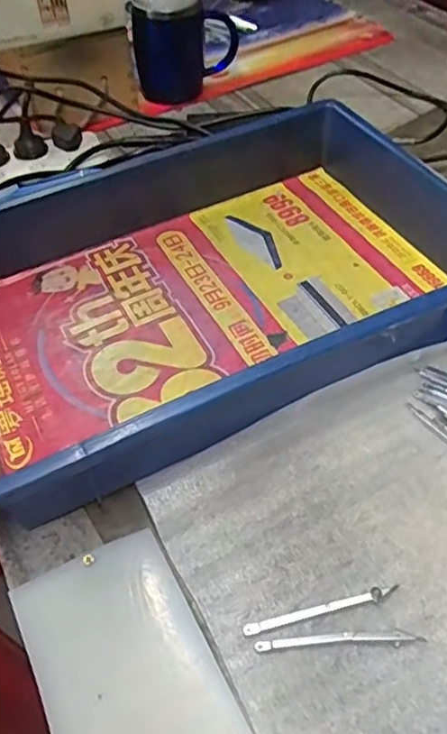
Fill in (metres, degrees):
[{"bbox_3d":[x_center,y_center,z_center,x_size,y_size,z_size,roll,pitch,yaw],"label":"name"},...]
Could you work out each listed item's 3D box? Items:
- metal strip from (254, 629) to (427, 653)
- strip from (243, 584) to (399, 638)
[{"bbox_3d":[0.066,0.156,0.355,0.095,0.004,0.008,-4,49,1],"label":"metal strip"},{"bbox_3d":[0.059,0.143,0.367,0.095,0.004,0.008,-13,50,-6],"label":"strip"}]

